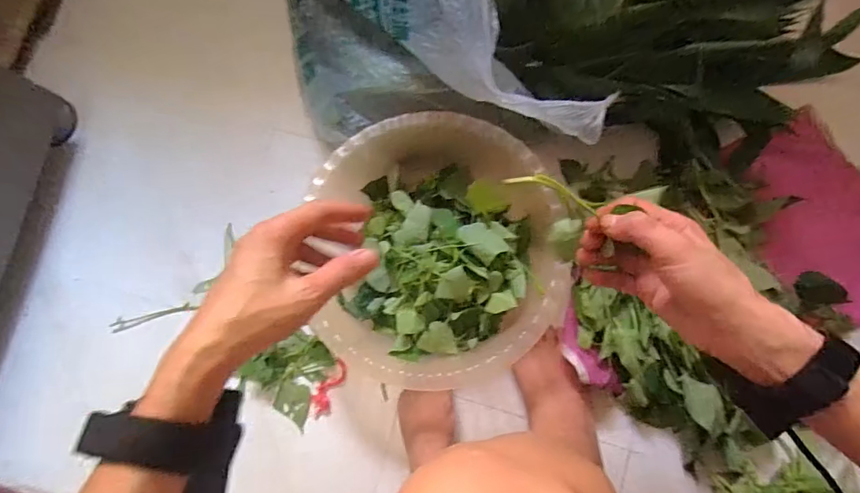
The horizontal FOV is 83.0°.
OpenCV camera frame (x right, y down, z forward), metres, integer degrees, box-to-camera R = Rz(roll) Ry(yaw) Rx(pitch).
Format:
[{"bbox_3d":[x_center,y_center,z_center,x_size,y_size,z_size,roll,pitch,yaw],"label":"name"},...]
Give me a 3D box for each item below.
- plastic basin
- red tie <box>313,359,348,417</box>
[{"bbox_3d":[0.002,0.000,0.620,0.273,0.104,0.318,-13,81,4],"label":"plastic basin"},{"bbox_3d":[-0.138,0.193,0.664,0.029,0.006,0.083,22,85,8],"label":"red tie"}]

